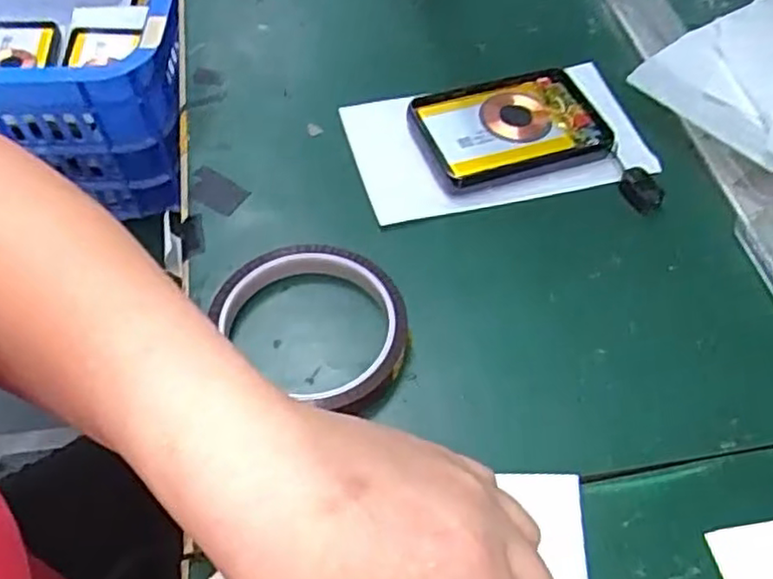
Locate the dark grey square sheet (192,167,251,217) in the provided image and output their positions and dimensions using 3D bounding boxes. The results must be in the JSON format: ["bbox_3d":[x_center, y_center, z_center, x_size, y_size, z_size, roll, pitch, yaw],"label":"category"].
[{"bbox_3d":[-0.096,-0.055,0.386,0.035,0.004,0.022,26,60,18],"label":"dark grey square sheet"}]

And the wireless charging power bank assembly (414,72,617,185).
[{"bbox_3d":[0.074,-0.097,0.406,0.102,0.013,0.069,-16,57,-9],"label":"wireless charging power bank assembly"}]

